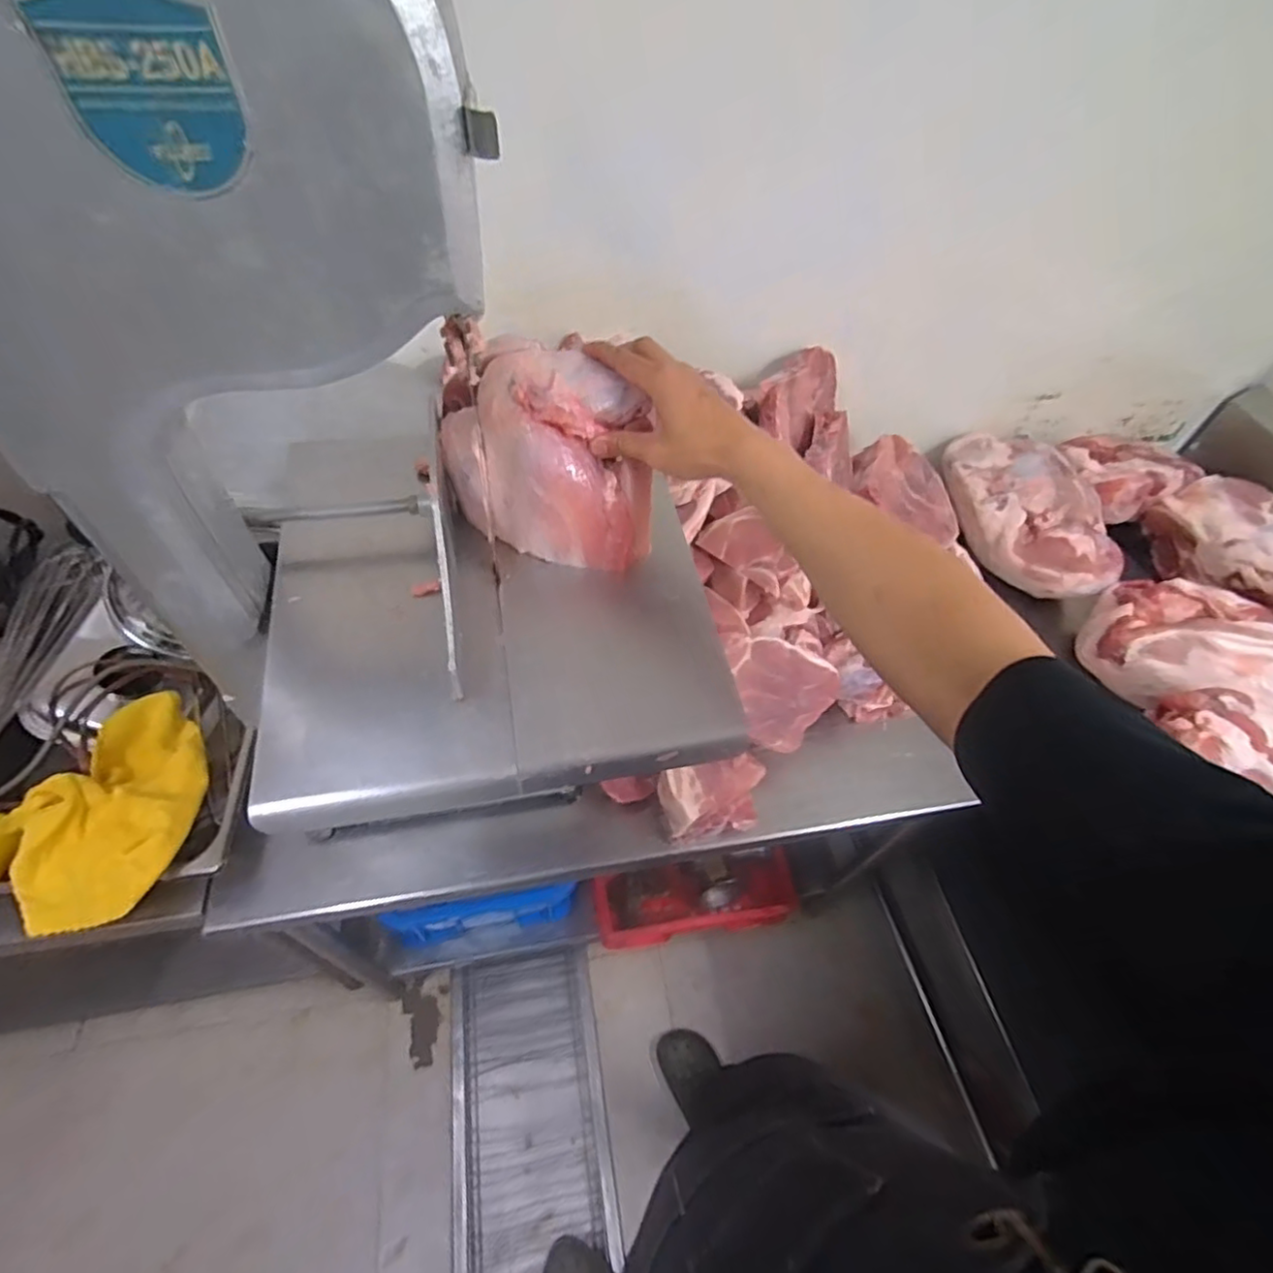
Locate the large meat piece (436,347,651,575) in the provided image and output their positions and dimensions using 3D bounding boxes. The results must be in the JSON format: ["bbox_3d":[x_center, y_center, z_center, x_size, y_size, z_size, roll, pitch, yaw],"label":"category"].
[{"bbox_3d":[-0.074,-0.158,0.565,0.182,0.148,0.093,18,52,8],"label":"large meat piece"}]

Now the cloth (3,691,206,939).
[{"bbox_3d":[-0.587,0.181,0.719,0.168,0.072,0.257,-5,53,-10],"label":"cloth"}]

